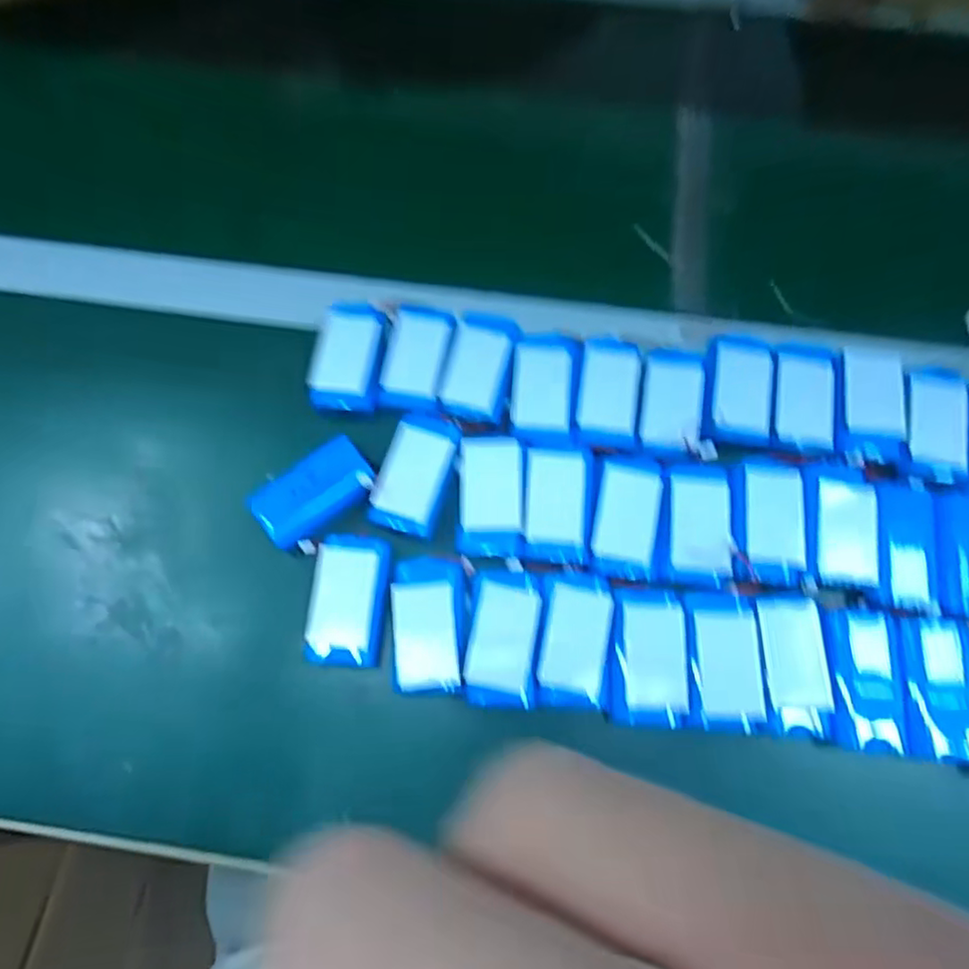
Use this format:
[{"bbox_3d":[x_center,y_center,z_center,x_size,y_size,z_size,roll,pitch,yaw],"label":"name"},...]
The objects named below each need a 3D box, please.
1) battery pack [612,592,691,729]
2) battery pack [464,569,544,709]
[{"bbox_3d":[0.085,0.089,0.340,0.037,0.014,0.066,3,70,1],"label":"battery pack"},{"bbox_3d":[0.010,0.080,0.345,0.035,0.015,0.068,6,70,2],"label":"battery pack"}]

